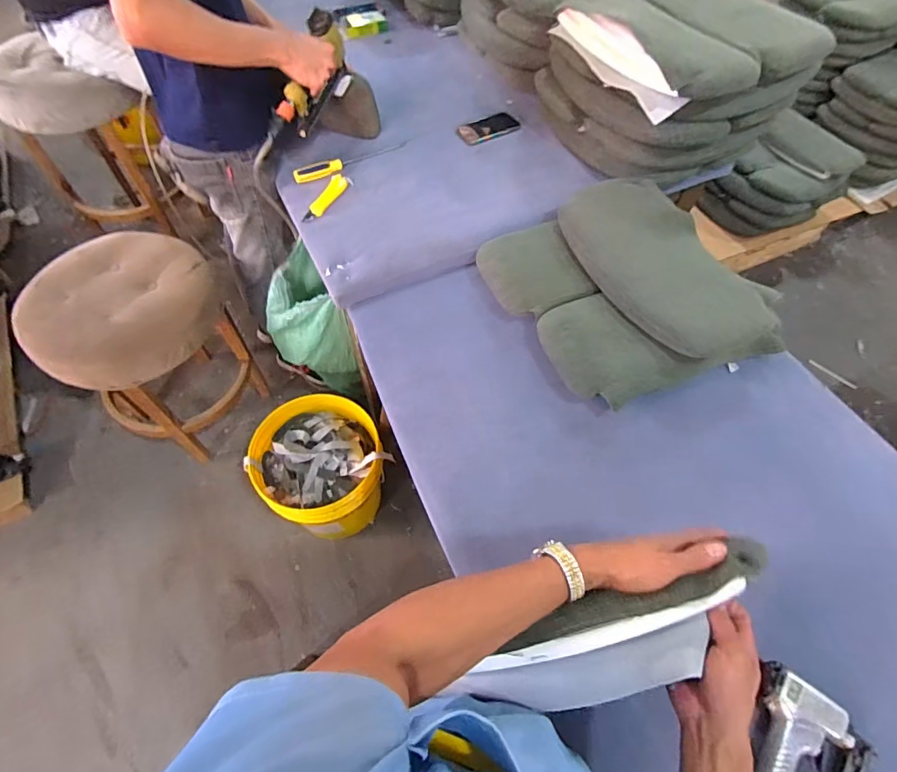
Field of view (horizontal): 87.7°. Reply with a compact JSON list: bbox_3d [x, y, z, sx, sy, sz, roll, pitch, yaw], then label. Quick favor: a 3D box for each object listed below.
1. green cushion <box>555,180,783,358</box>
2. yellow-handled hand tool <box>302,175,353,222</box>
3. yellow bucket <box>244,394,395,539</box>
[{"bbox_3d":[0.409,-0.248,0.889,0.239,0.083,0.467,-23,62,-15],"label":"green cushion"},{"bbox_3d":[-0.276,-0.424,1.049,0.046,0.018,0.158,23,61,13],"label":"yellow-handled hand tool"},{"bbox_3d":[-0.348,0.235,1.352,0.335,0.350,0.326,0,58,-1],"label":"yellow bucket"}]

